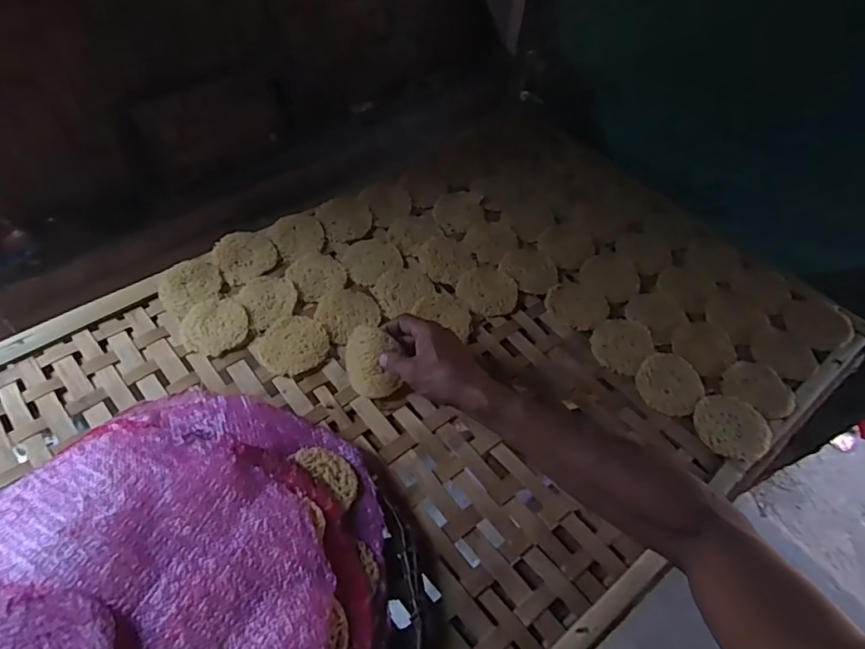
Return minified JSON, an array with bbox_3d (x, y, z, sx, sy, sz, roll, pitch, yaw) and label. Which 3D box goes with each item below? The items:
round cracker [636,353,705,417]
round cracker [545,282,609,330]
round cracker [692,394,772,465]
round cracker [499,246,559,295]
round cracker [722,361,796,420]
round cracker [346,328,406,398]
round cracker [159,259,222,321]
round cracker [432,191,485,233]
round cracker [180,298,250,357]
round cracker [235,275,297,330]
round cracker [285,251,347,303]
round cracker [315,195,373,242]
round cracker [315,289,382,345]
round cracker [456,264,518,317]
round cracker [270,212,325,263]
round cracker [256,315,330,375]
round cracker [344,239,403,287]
[{"bbox_3d":[0.282,0.069,0.622,0.073,0.013,0.076,2,56,-3],"label":"round cracker"},{"bbox_3d":[0.190,-0.026,0.690,0.076,0.008,0.064,39,62,20],"label":"round cracker"},{"bbox_3d":[0.338,0.115,0.592,0.076,0.013,0.079,2,56,-3],"label":"round cracker"},{"bbox_3d":[0.138,-0.077,0.722,0.074,0.005,0.082,-28,62,-21],"label":"round cracker"},{"bbox_3d":[0.390,0.076,0.625,0.076,0.013,0.066,39,62,20],"label":"round cracker"},{"bbox_3d":[-0.068,0.042,0.589,0.069,0.077,0.014,13,14,23],"label":"round cracker"},{"bbox_3d":[-0.308,-0.050,0.667,0.074,0.011,0.077,2,56,-3],"label":"round cracker"},{"bbox_3d":[0.039,-0.170,0.784,0.073,0.009,0.082,6,56,0],"label":"round cracker"},{"bbox_3d":[-0.265,0.000,0.636,0.074,0.007,0.079,2,56,-3],"label":"round cracker"},{"bbox_3d":[-0.208,-0.034,0.662,0.068,0.004,0.076,-30,63,-22],"label":"round cracker"},{"bbox_3d":[-0.153,-0.067,0.694,0.069,0.005,0.078,-33,64,-24],"label":"round cracker"},{"bbox_3d":[-0.125,-0.154,0.756,0.073,0.005,0.083,-20,60,-17],"label":"round cracker"},{"bbox_3d":[-0.106,-0.017,0.659,0.073,0.004,0.070,2,56,-3],"label":"round cracker"},{"bbox_3d":[0.073,-0.046,0.696,0.076,0.008,0.079,2,56,-3],"label":"round cracker"},{"bbox_3d":[-0.187,-0.126,0.727,0.069,0.006,0.073,2,56,-3],"label":"round cracker"},{"bbox_3d":[-0.167,0.022,0.629,0.078,0.004,0.076,2,56,-3],"label":"round cracker"},{"bbox_3d":[-0.083,-0.090,0.716,0.078,0.005,0.071,2,56,-3],"label":"round cracker"}]

